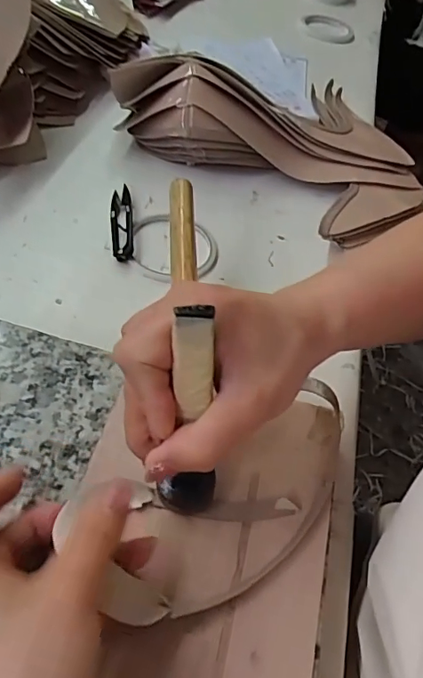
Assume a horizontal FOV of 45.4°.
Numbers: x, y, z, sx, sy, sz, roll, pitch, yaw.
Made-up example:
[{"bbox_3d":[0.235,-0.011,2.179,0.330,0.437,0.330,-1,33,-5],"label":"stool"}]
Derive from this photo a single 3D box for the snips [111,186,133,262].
[{"bbox_3d":[-0.083,-0.109,0.465,0.019,0.012,0.097,1,51,-13],"label":"snips"}]

